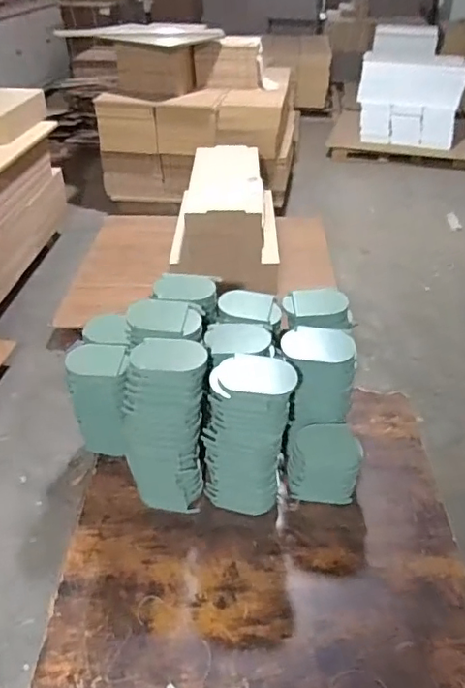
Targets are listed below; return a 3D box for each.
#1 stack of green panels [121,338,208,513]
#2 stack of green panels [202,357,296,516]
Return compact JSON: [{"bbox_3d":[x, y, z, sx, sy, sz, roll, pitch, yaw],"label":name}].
[{"bbox_3d":[-0.197,0.274,1.641,0.254,0.549,0.169,-5,37,-7],"label":"stack of green panels"},{"bbox_3d":[0.041,0.298,1.636,0.243,0.540,0.128,10,38,12],"label":"stack of green panels"}]

